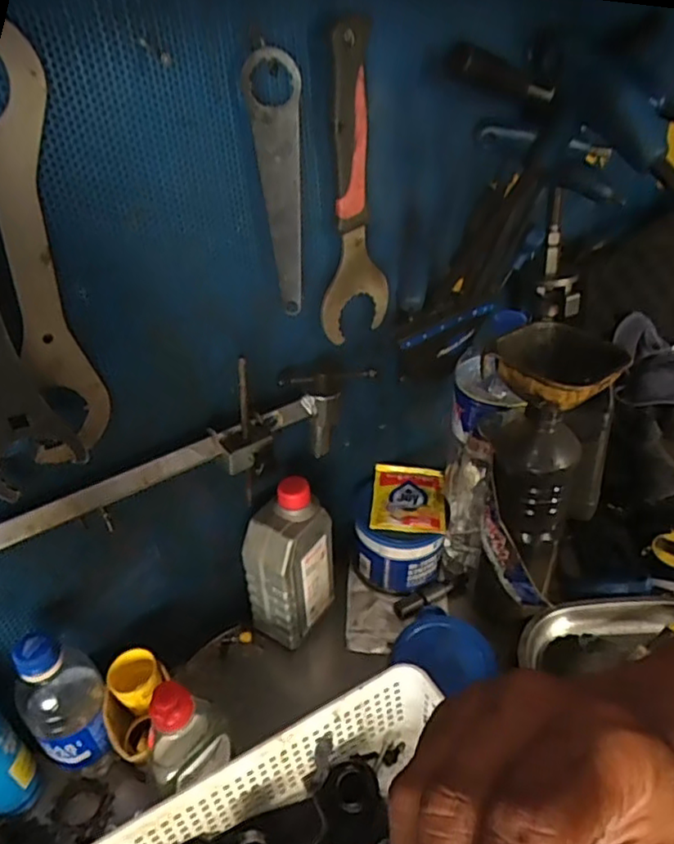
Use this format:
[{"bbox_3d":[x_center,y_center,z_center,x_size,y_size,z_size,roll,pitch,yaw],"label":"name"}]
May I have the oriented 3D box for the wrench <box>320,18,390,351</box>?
[{"bbox_3d":[0.012,-0.184,0.500,0.021,0.240,0.069,23,44,32],"label":"wrench"}]

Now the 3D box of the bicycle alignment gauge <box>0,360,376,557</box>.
[{"bbox_3d":[-0.144,0.042,0.478,0.426,0.110,0.049,-28,43,-29],"label":"bicycle alignment gauge"}]

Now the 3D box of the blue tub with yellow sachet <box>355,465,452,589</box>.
[{"bbox_3d":[0.071,0.123,0.694,0.099,0.098,0.108,0,37,6],"label":"blue tub with yellow sachet"}]

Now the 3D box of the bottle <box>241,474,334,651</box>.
[{"bbox_3d":[-0.047,0.136,0.603,0.053,0.165,0.079,20,43,29],"label":"bottle"}]

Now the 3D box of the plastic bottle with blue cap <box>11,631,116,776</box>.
[{"bbox_3d":[-0.221,0.232,0.501,0.055,0.161,0.054,-3,36,2],"label":"plastic bottle with blue cap"}]

